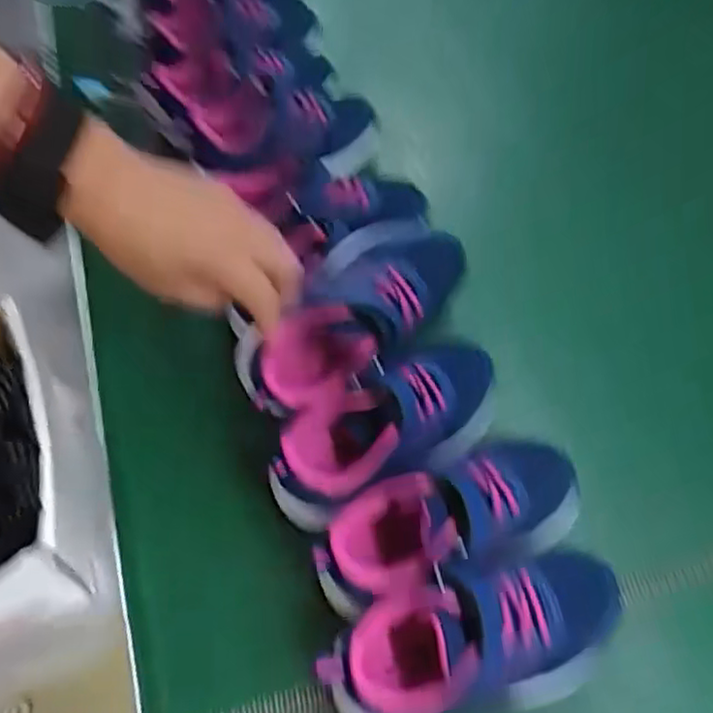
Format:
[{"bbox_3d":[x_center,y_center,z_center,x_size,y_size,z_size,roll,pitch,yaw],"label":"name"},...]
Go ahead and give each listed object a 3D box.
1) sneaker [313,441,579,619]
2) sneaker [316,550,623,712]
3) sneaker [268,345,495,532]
[{"bbox_3d":[0.055,0.090,0.402,0.166,0.067,0.074,-20,61,-9],"label":"sneaker"},{"bbox_3d":[0.067,0.156,0.380,0.180,0.072,0.081,-10,59,-19],"label":"sneaker"},{"bbox_3d":[0.022,0.045,0.439,0.163,0.070,0.059,-26,62,-13],"label":"sneaker"}]

